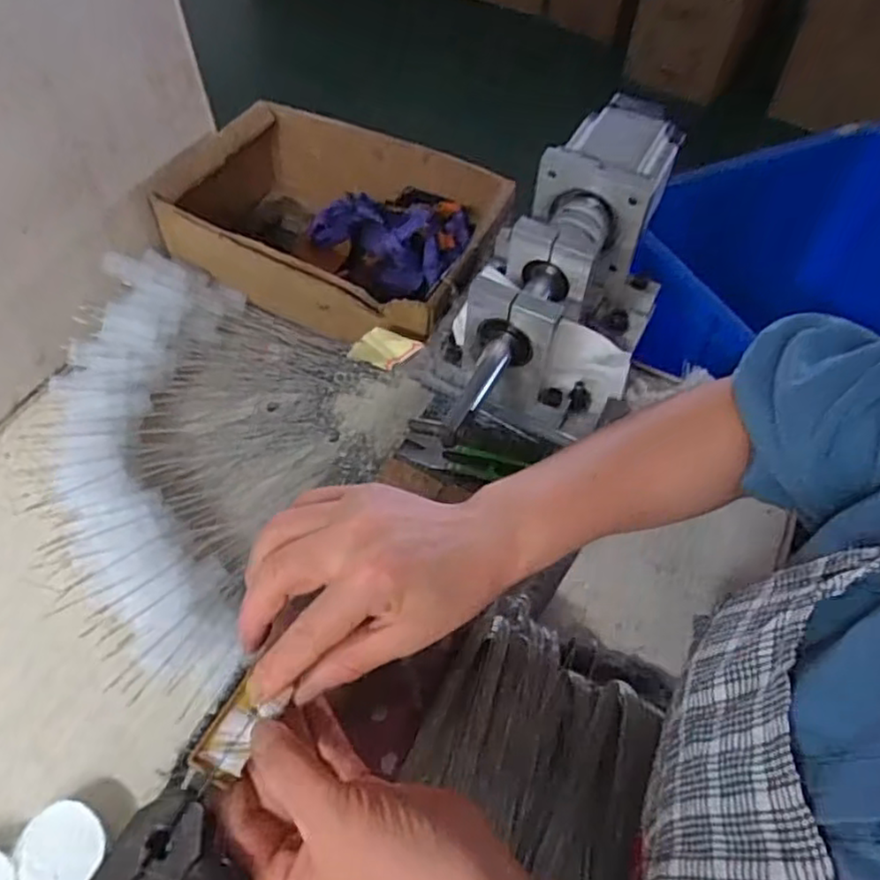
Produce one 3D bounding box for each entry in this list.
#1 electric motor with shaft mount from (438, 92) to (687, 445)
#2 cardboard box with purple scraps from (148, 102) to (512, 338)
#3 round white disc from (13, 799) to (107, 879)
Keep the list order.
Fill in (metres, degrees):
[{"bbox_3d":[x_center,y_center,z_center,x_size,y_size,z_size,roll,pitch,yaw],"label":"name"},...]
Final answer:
[{"bbox_3d":[0.114,-0.138,0.542,0.108,0.106,0.267,19,56,11],"label":"electric motor with shaft mount"},{"bbox_3d":[-0.098,-0.199,0.665,0.288,0.101,0.207,21,56,13],"label":"cardboard box with purple scraps"},{"bbox_3d":[-0.213,0.236,0.403,0.051,0.028,0.046,30,59,18],"label":"round white disc"}]

